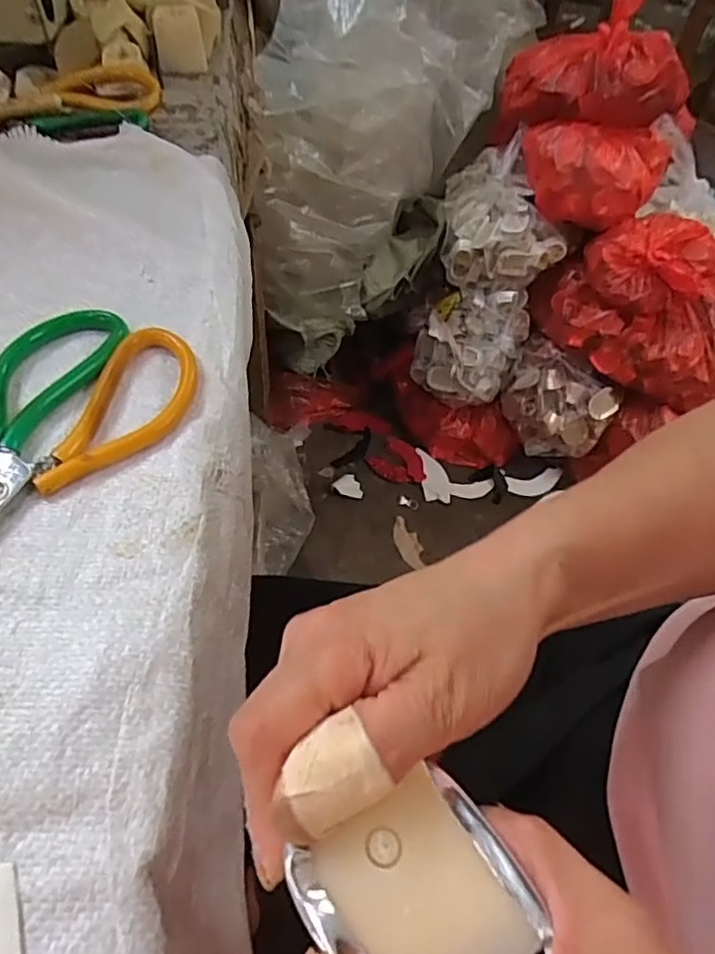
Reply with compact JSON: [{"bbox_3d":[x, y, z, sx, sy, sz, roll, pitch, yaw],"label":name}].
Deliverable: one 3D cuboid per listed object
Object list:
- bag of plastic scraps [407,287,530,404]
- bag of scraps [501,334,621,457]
[{"bbox_3d":[0.198,-0.238,1.103,0.176,0.136,0.162,16,55,8],"label":"bag of plastic scraps"},{"bbox_3d":[0.336,-0.126,1.101,0.190,0.126,0.113,39,61,22],"label":"bag of scraps"}]

